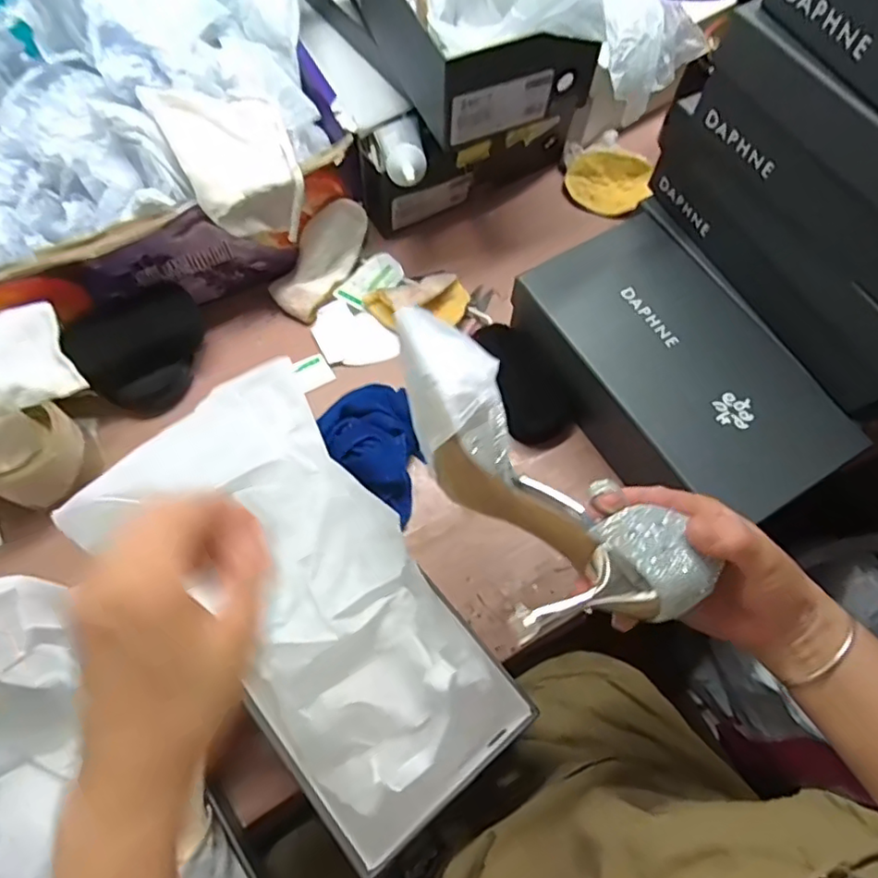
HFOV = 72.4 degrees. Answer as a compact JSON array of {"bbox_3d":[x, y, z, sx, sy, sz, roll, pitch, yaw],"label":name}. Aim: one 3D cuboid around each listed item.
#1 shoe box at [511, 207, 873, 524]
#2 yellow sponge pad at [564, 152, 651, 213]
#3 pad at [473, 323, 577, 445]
[{"bbox_3d":[0.215,-0.057,0.576,0.162,0.104,0.292,-31,72,-13],"label":"shoe box"},{"bbox_3d":[0.202,-0.304,0.708,0.095,0.040,0.067,36,71,12],"label":"yellow sponge pad"},{"bbox_3d":[0.080,-0.058,0.614,0.063,0.025,0.134,-27,71,-12],"label":"pad"}]

